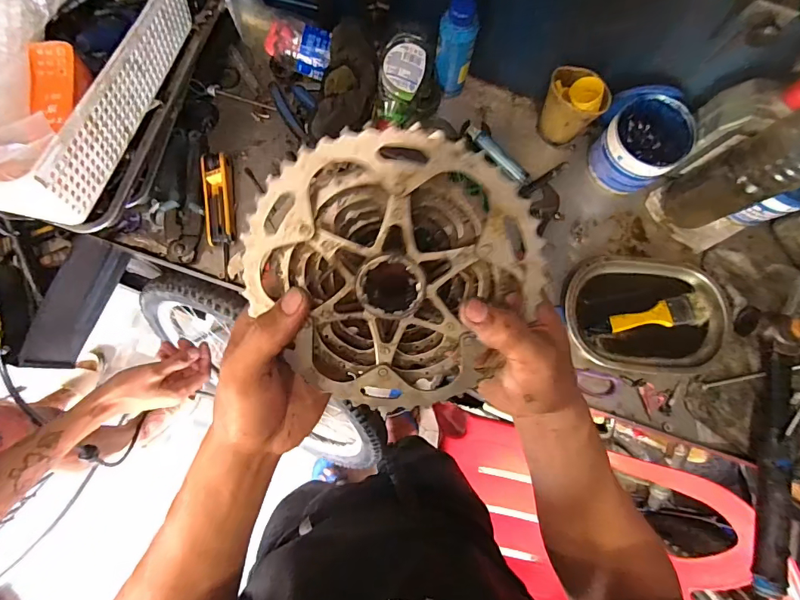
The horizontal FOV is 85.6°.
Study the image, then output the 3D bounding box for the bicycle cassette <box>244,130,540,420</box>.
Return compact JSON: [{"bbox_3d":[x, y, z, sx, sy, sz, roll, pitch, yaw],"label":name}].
[{"bbox_3d":[-0.004,-0.017,0.279,0.173,0.043,0.170,1,115,3],"label":"bicycle cassette"}]

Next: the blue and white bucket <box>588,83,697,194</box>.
[{"bbox_3d":[0.327,-0.223,0.597,0.114,0.089,0.115,0,79,-1],"label":"blue and white bucket"}]

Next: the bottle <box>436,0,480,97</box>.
[{"bbox_3d":[0.075,-0.339,0.583,0.050,0.151,0.043,14,80,2],"label":"bottle"}]

